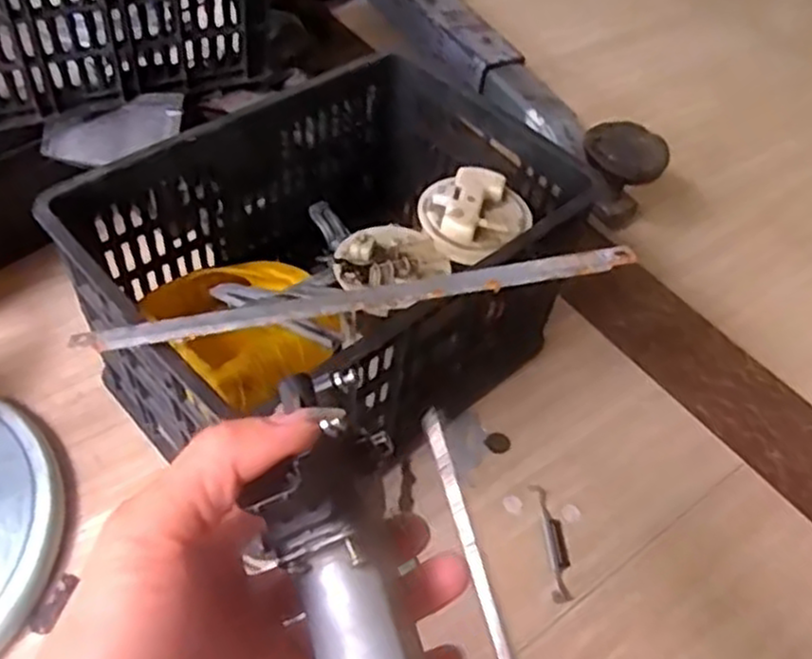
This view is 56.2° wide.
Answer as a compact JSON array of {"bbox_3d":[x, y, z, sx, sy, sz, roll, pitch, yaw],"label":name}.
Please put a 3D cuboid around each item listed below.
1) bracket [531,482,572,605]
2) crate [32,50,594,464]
[{"bbox_3d":[0.167,0.239,0.861,0.026,0.008,0.135,-2,50,-8],"label":"bracket"},{"bbox_3d":[-0.081,-0.056,0.892,0.494,0.302,0.361,-35,63,-29],"label":"crate"}]

